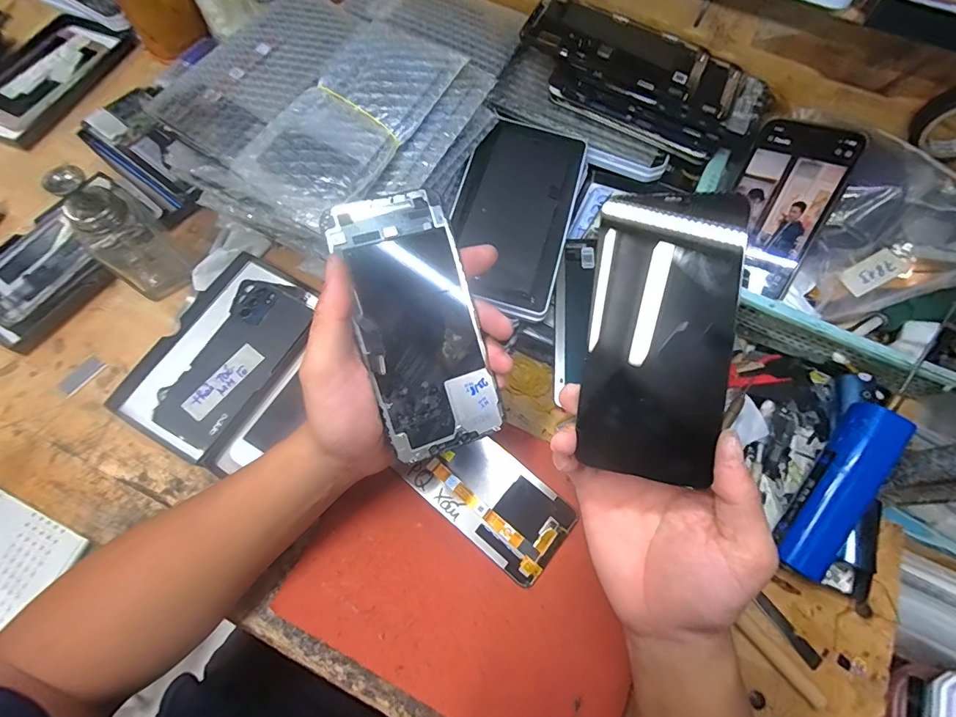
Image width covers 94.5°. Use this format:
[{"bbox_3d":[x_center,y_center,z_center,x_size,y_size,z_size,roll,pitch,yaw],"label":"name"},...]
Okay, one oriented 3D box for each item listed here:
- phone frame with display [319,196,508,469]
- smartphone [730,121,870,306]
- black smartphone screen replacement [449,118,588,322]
[{"bbox_3d":[-0.035,-0.019,0.270,0.070,0.004,0.156,-19,98,-15],"label":"phone frame with display"},{"bbox_3d":[0.249,-0.123,0.366,0.071,0.009,0.130,27,108,25],"label":"smartphone"},{"bbox_3d":[0.032,-0.126,0.381,0.098,0.011,0.177,17,75,1],"label":"black smartphone screen replacement"}]

